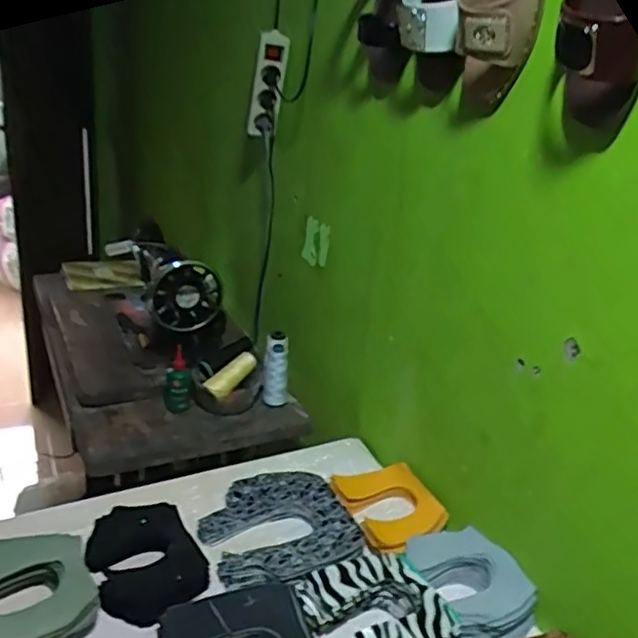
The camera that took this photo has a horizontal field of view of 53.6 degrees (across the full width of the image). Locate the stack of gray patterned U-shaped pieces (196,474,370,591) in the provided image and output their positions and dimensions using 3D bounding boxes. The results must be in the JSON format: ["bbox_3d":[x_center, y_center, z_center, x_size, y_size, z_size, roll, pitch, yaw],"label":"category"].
[{"bbox_3d":[-0.055,0.279,0.844,0.191,0.033,0.195,-7,25,-24],"label":"stack of gray patterned U-shaped pieces"}]

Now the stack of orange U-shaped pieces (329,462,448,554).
[{"bbox_3d":[0.097,0.267,0.905,0.127,0.029,0.162,-7,25,-25],"label":"stack of orange U-shaped pieces"}]

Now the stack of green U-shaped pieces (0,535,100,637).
[{"bbox_3d":[-0.323,0.311,0.696,0.134,0.055,0.170,-10,27,-31],"label":"stack of green U-shaped pieces"}]

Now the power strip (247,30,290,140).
[{"bbox_3d":[-0.088,-0.396,1.085,0.051,0.208,0.034,-4,54,-18],"label":"power strip"}]

